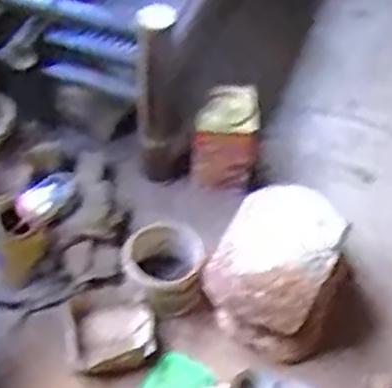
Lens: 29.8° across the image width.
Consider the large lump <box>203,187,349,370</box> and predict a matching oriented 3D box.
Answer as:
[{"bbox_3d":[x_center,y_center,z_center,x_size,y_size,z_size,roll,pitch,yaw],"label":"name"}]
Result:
[{"bbox_3d":[0.179,0.163,1.654,0.271,0.294,0.278,1,48,-1],"label":"large lump"}]

